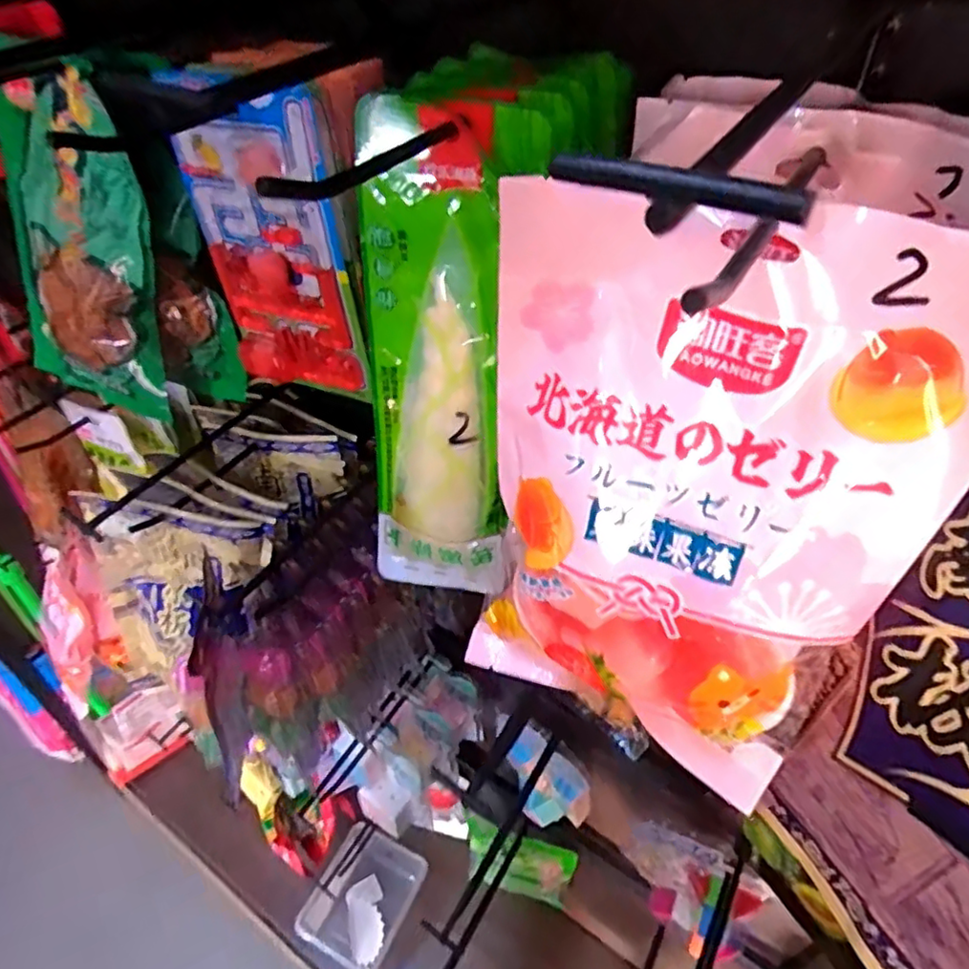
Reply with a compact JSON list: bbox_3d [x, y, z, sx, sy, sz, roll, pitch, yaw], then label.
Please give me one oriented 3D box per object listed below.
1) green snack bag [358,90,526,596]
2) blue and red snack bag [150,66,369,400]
[{"bbox_3d":[-0.027,-0.047,0.334,0.079,0.264,0.028,8,33,13],"label":"green snack bag"},{"bbox_3d":[-0.117,-0.130,0.356,0.099,0.167,0.023,16,43,20],"label":"blue and red snack bag"}]

